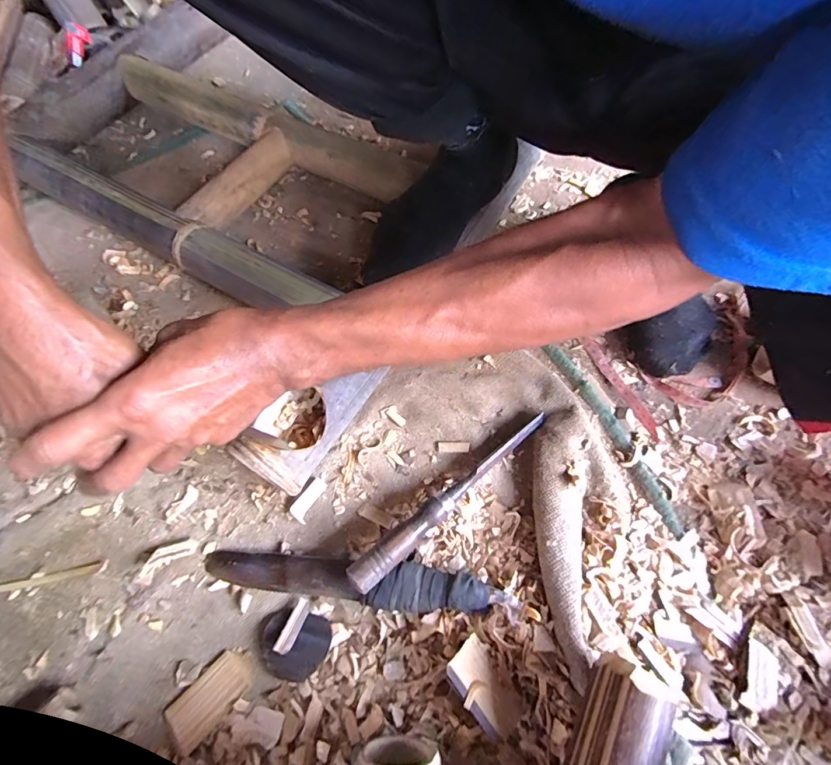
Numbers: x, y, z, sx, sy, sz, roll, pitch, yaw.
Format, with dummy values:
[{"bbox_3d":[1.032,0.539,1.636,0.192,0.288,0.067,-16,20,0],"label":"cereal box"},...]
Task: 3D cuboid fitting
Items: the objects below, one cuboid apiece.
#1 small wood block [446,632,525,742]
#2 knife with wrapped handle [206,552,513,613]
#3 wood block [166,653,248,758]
[{"bbox_3d":[0.053,0.228,0.315,0.040,0.007,0.060,-11,53,-47],"label":"small wood block"},{"bbox_3d":[-0.061,0.175,0.368,0.264,0.027,0.037,3,64,2],"label":"knife with wrapped handle"},{"bbox_3d":[-0.171,0.261,0.347,0.038,0.010,0.064,39,70,18],"label":"wood block"}]

